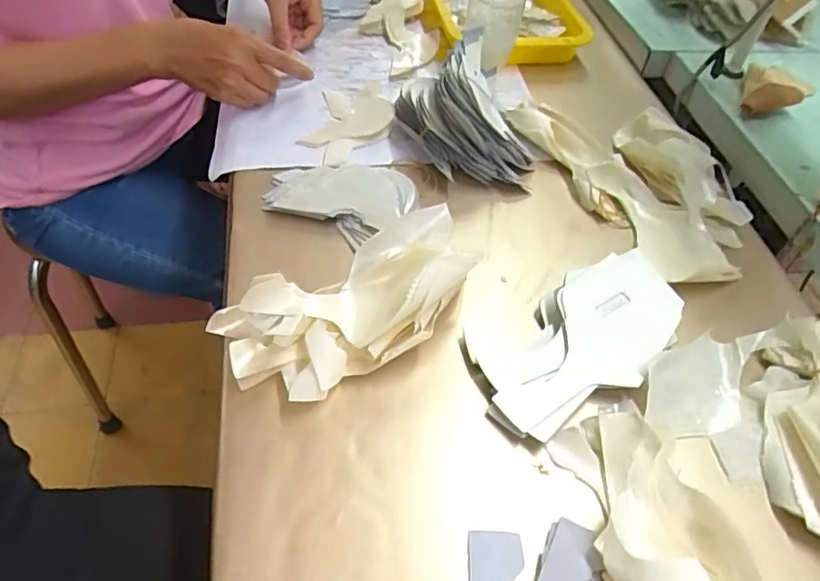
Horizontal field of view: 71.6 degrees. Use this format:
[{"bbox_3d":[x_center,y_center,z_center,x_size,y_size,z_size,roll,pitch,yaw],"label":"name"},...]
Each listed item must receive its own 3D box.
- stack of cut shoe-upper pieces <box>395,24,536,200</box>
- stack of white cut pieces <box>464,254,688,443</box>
[{"bbox_3d":[0.068,-0.182,0.600,0.121,0.093,0.152,-19,55,-20],"label":"stack of cut shoe-upper pieces"},{"bbox_3d":[0.143,0.037,0.463,0.201,0.025,0.099,-24,57,-23],"label":"stack of white cut pieces"}]

